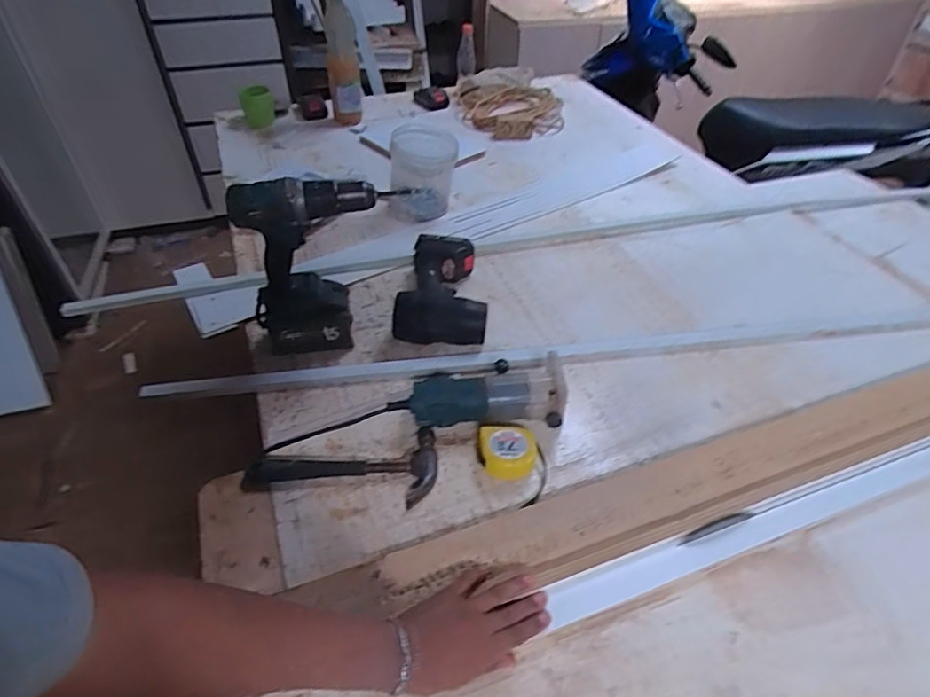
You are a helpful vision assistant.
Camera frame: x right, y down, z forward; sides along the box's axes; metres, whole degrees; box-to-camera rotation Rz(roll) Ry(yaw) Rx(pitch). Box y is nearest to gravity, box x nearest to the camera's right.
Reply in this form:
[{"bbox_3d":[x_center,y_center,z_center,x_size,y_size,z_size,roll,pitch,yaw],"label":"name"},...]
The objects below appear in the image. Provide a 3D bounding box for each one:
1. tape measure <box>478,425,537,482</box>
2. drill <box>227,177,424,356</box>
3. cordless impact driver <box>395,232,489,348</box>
[{"bbox_3d":[0.055,0.142,0.755,0.080,0.043,0.072,6,42,5],"label":"tape measure"},{"bbox_3d":[-0.224,-0.120,0.853,0.216,0.279,0.071,-3,42,-5],"label":"drill"},{"bbox_3d":[-0.032,-0.105,0.994,0.153,0.083,0.244,5,42,4],"label":"cordless impact driver"}]

